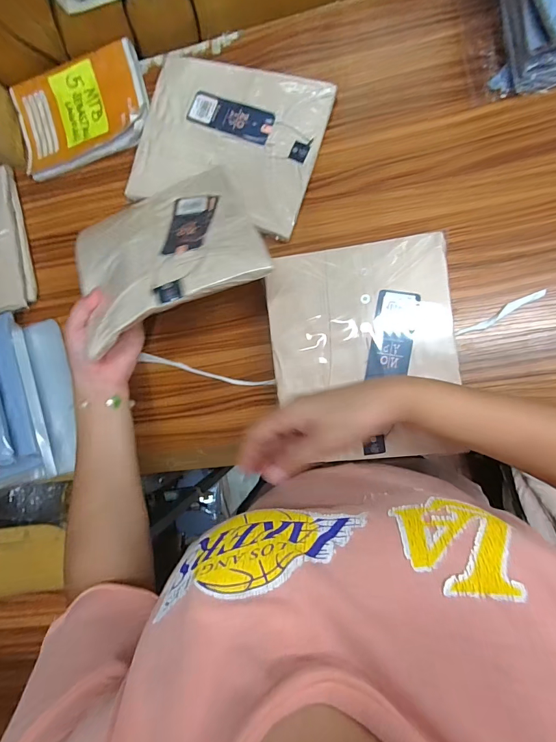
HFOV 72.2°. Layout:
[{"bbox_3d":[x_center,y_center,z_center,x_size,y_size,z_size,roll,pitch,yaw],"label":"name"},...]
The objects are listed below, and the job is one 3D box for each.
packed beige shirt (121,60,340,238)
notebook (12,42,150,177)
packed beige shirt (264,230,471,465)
[{"bbox_3d":[-0.070,-0.310,0.523,0.248,0.019,0.203,18,92,10],"label":"packed beige shirt"},{"bbox_3d":[-0.294,-0.384,0.567,0.205,0.023,0.141,-14,87,9],"label":"notebook"},{"bbox_3d":[0.096,-0.021,0.438,0.202,0.017,0.244,-7,88,10],"label":"packed beige shirt"}]

